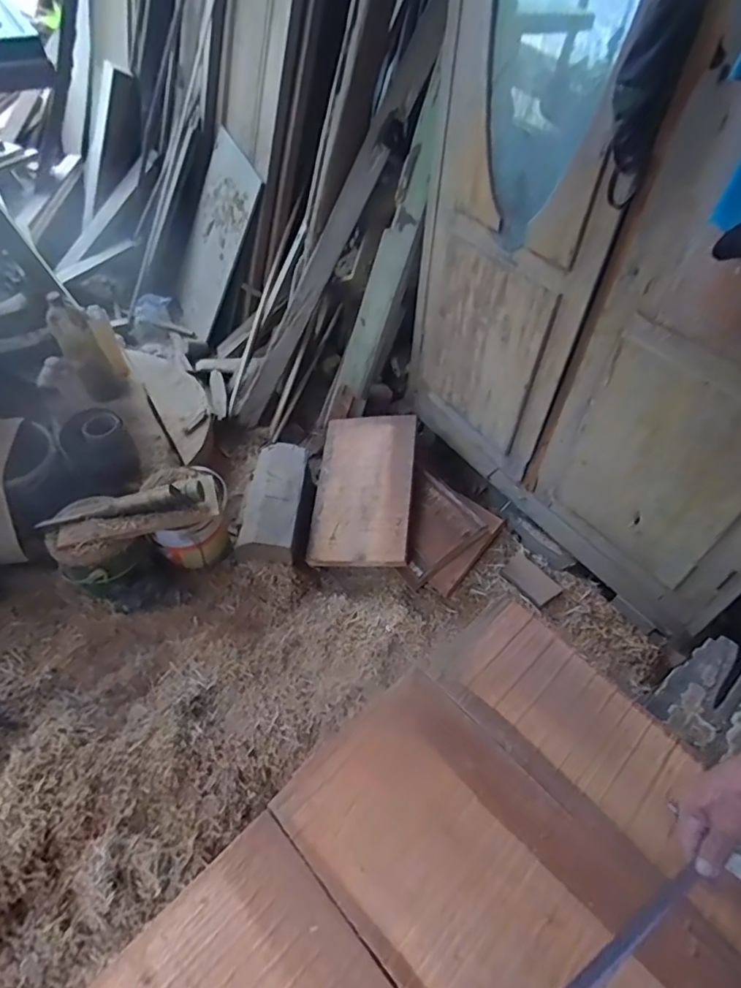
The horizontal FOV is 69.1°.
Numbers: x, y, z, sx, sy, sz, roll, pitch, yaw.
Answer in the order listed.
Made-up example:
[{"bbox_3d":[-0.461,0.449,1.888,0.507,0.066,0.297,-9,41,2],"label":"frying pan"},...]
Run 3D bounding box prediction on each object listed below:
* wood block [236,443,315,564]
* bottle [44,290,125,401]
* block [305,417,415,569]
[{"bbox_3d":[-0.223,0.009,1.351,0.157,0.079,0.324,7,52,2],"label":"wood block"},{"bbox_3d":[-0.725,-0.369,1.363,0.101,0.284,0.108,18,49,43],"label":"bottle"},{"bbox_3d":[-0.018,-0.018,1.339,0.243,0.032,0.404,-1,64,16],"label":"block"}]

